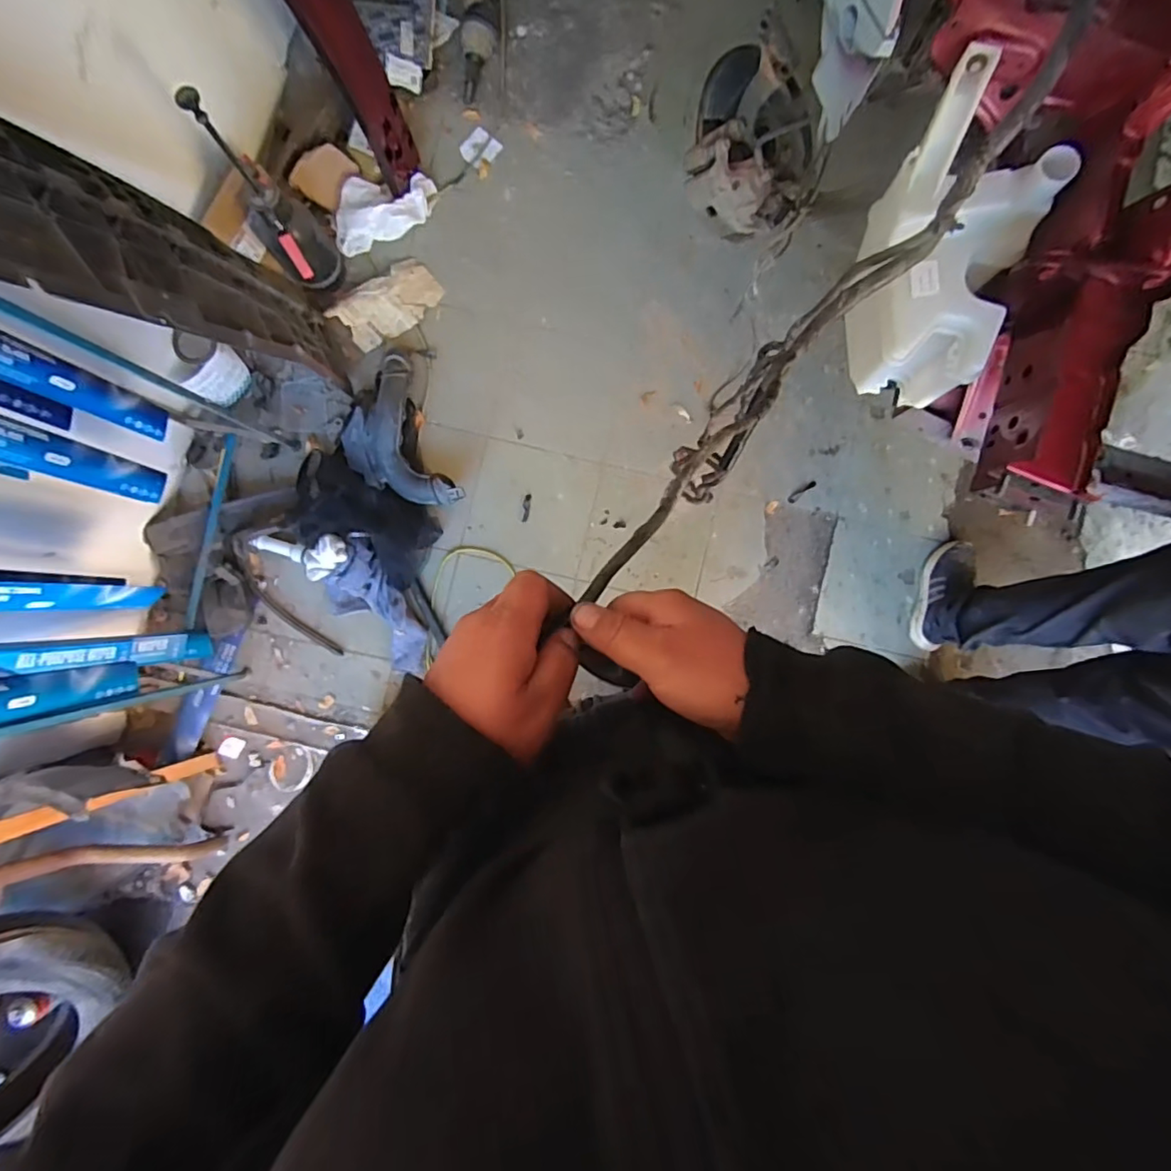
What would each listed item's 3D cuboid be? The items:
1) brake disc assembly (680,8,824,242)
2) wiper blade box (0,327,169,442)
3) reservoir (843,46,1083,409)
[{"bbox_3d":[0.305,-0.765,0.997,0.243,0.204,0.209,16,88,-1],"label":"brake disc assembly"},{"bbox_3d":[-0.839,-0.328,0.868,0.045,0.501,0.070,23,88,-1],"label":"wiper blade box"},{"bbox_3d":[0.401,-0.364,0.672,0.187,0.260,0.228,26,88,0],"label":"reservoir"}]

